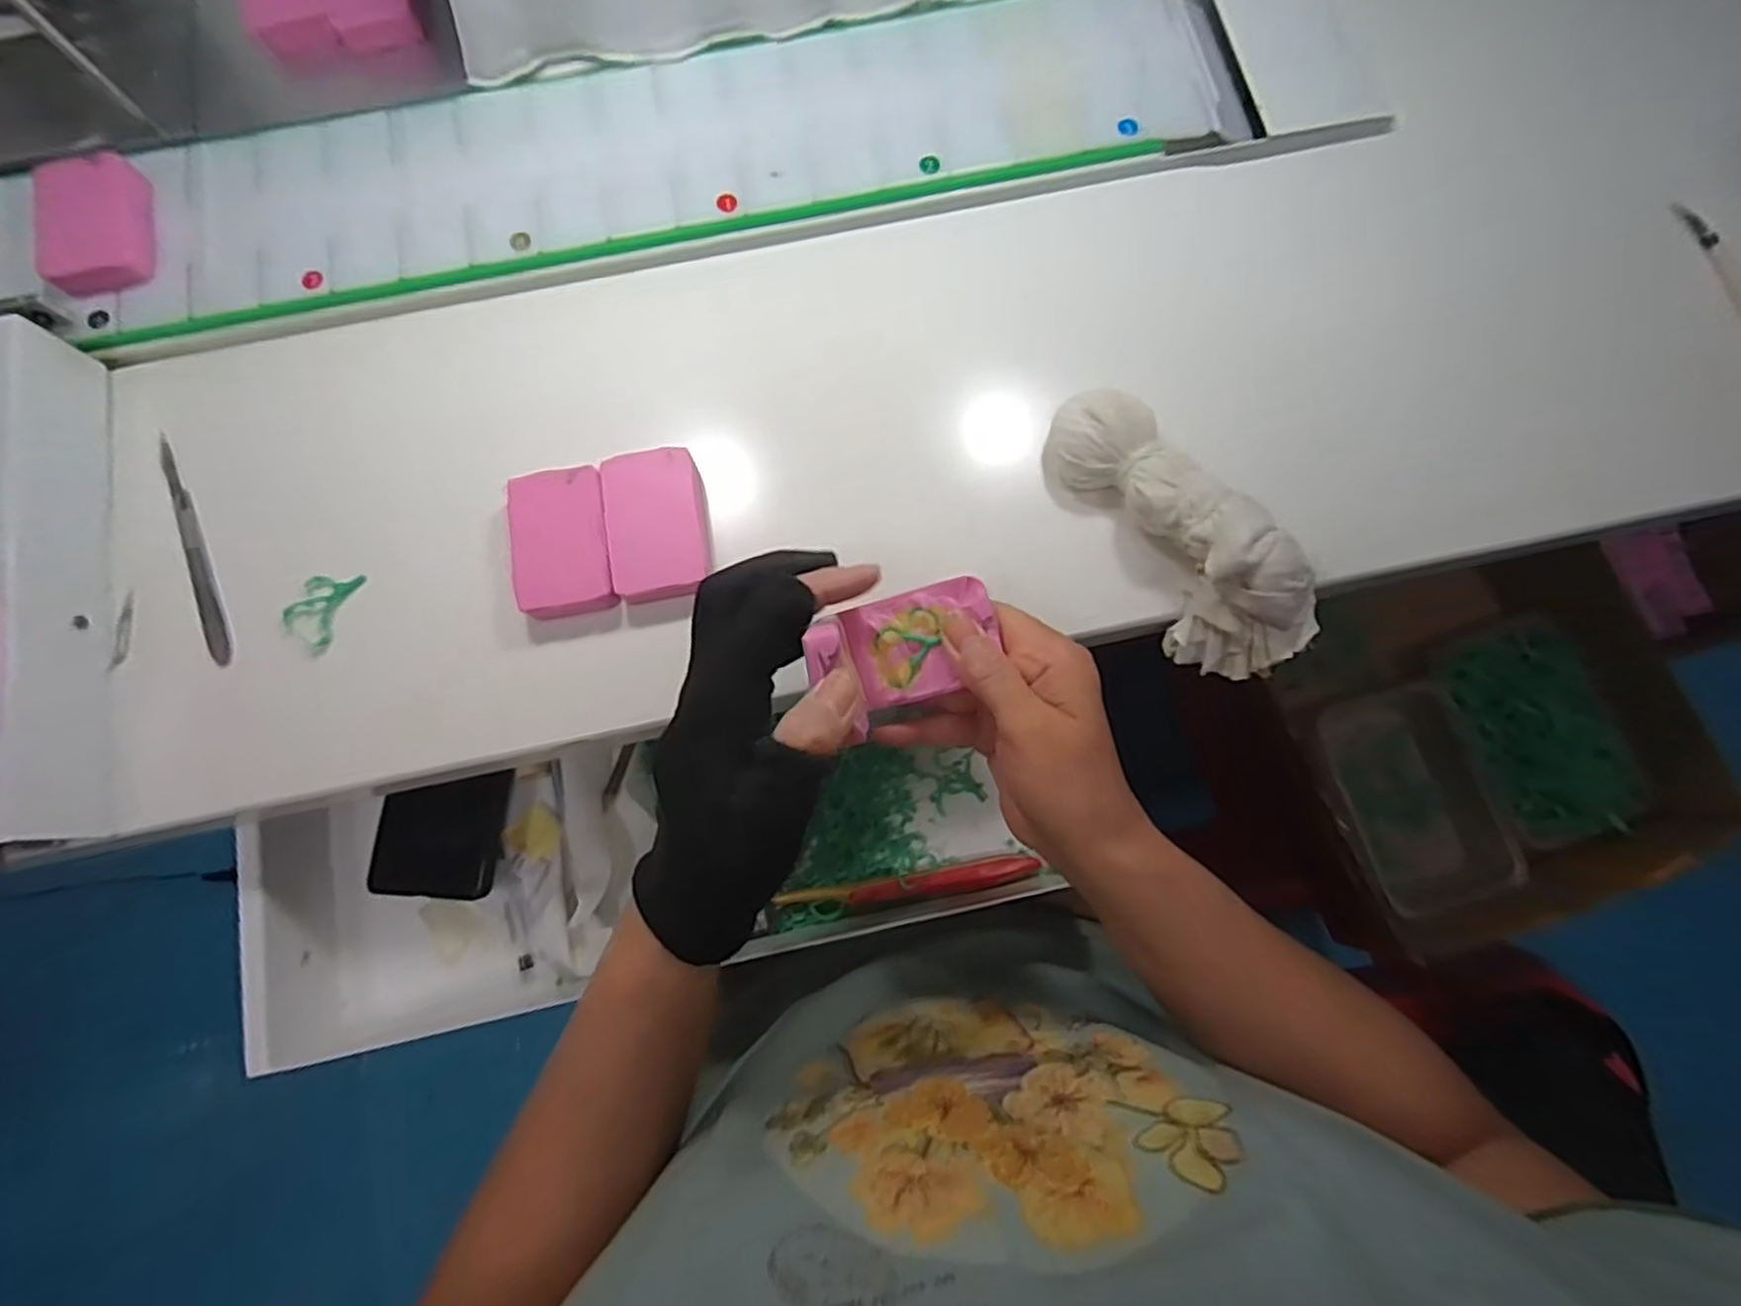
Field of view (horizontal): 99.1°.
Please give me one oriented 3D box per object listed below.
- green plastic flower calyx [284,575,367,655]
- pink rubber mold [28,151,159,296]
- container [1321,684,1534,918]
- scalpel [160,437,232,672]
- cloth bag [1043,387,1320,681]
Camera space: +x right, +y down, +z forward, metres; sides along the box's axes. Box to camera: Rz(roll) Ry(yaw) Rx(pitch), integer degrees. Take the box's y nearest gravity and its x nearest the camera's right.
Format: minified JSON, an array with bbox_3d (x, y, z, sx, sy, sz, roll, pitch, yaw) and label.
[{"bbox_3d":[-0.275,-0.023,0.372,0.026,0.006,0.042,23,77,-3],"label":"green plastic flower calyx"},{"bbox_3d":[-0.419,-0.232,0.399,0.050,0.022,0.068,-11,78,-2],"label":"pink rubber mold"},{"bbox_3d":[0.427,0.113,0.585,0.107,0.038,0.163,-15,78,-3],"label":"container"},{"bbox_3d":[-0.347,-0.054,0.381,0.010,0.008,0.130,-24,79,-4],"label":"scalpel"},{"bbox_3d":[0.147,-0.062,0.355,0.055,0.052,0.159,-32,80,-6],"label":"cloth bag"}]

